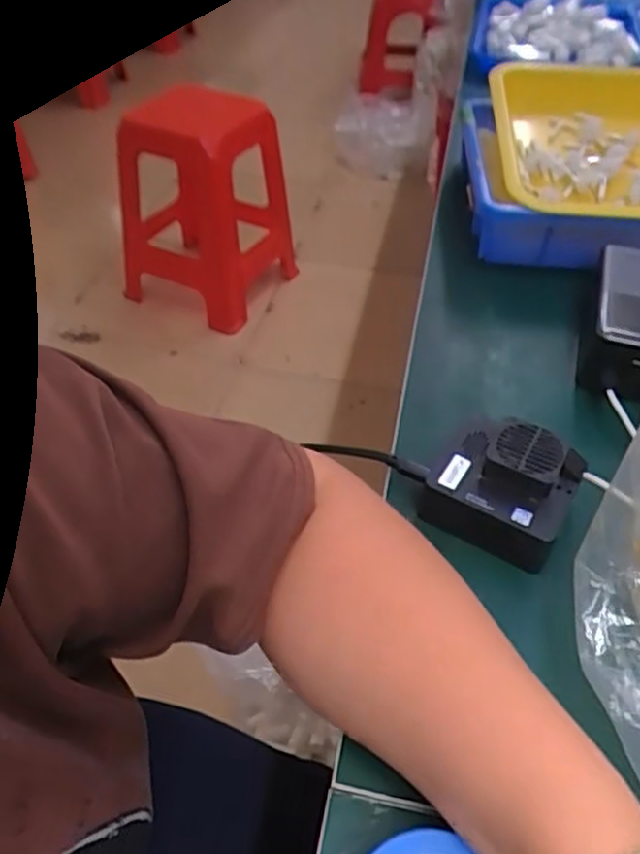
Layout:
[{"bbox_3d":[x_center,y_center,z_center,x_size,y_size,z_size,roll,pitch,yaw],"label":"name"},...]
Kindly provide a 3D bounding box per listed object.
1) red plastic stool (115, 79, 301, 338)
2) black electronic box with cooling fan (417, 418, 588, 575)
[{"bbox_3d":[-0.293,-0.579,1.735,0.330,0.482,0.378,20,49,17],"label":"red plastic stool"},{"bbox_3d":[0.107,0.036,0.389,0.078,0.048,0.069,26,51,21],"label":"black electronic box with cooling fan"}]

